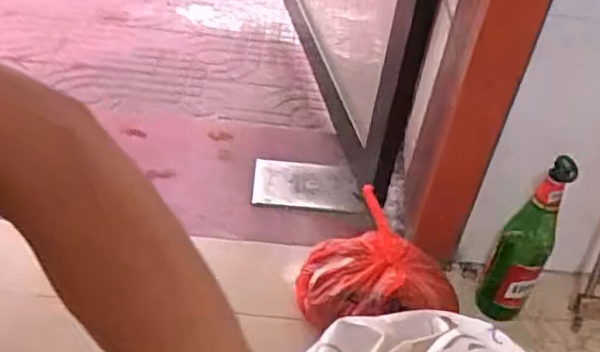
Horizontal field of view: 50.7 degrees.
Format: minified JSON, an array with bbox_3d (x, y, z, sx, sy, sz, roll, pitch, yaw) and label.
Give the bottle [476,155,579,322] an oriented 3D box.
[{"bbox_3d":[0.310,0.096,0.878,0.072,0.270,0.065,26,43,21],"label":"bottle"}]

